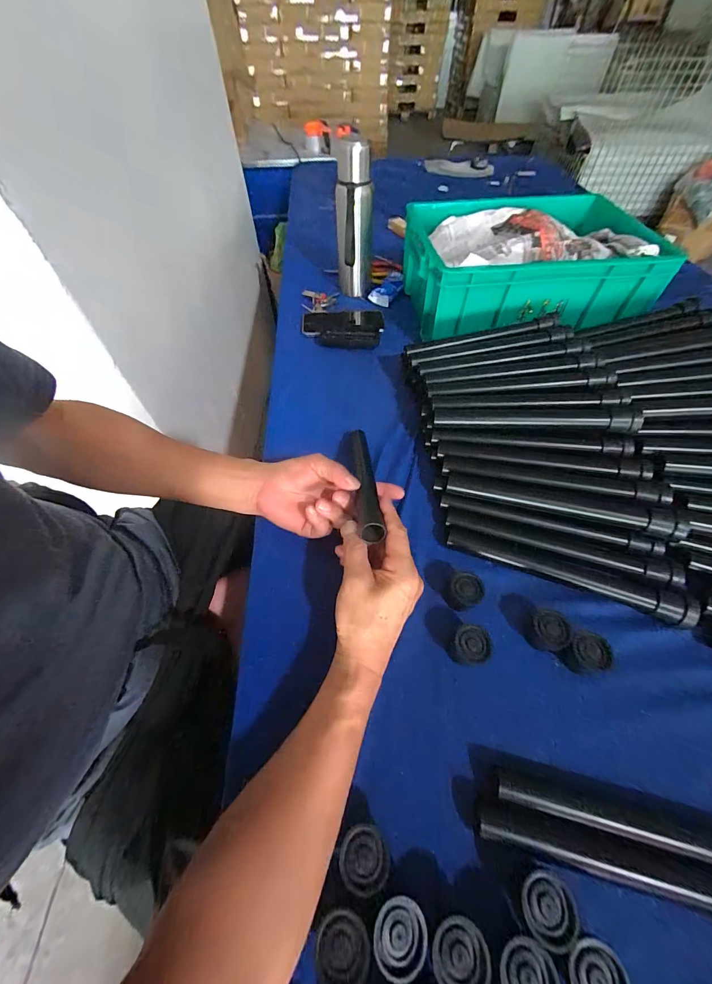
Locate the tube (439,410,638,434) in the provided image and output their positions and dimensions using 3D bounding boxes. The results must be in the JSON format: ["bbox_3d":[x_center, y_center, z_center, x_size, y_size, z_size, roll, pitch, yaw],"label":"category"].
[{"bbox_3d":[0.227,-0.093,0.440,0.242,0.023,0.022,6,55,6],"label":"tube"}]

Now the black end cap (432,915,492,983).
[{"bbox_3d":[0.066,0.293,0.214,0.034,0.007,0.033,-1,54,1],"label":"black end cap"}]

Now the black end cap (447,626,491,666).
[{"bbox_3d":[0.110,0.150,0.332,0.034,0.032,0.035,-1,54,1],"label":"black end cap"}]

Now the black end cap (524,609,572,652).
[{"bbox_3d":[0.188,0.137,0.338,0.034,0.028,0.036,-1,54,1],"label":"black end cap"}]

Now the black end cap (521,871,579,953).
[{"bbox_3d":[0.128,0.277,0.227,0.034,0.011,0.031,-1,54,1],"label":"black end cap"}]

